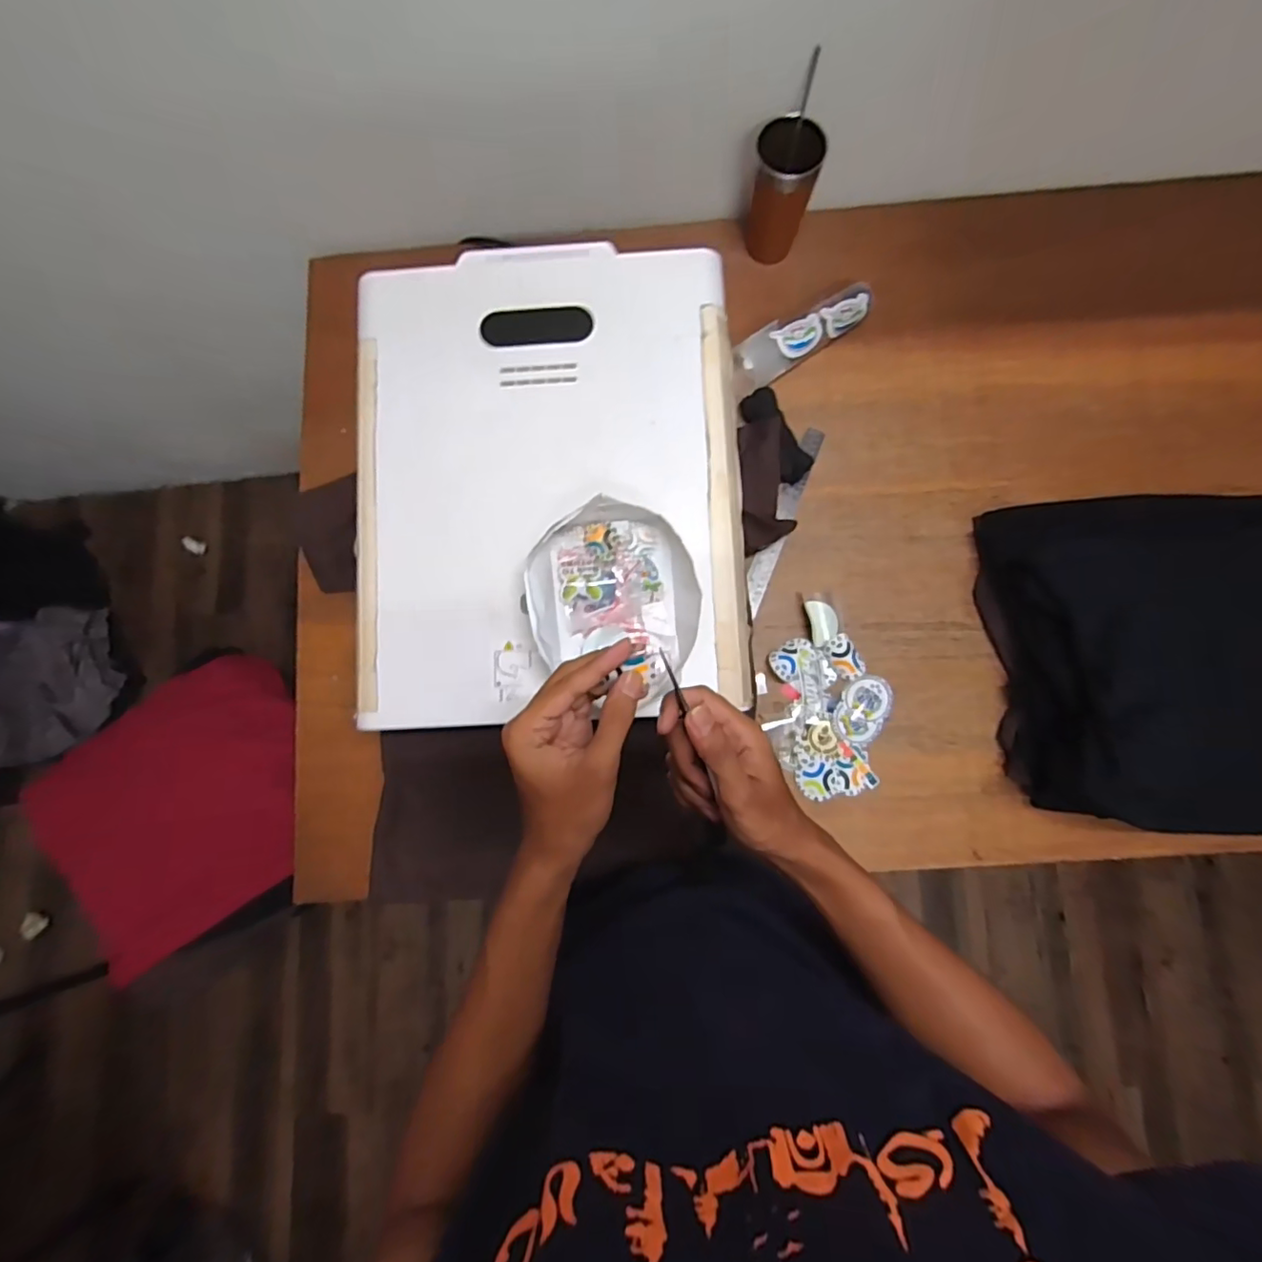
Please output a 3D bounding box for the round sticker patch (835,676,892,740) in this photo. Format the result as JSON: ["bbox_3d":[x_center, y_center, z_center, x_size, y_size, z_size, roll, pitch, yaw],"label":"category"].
[{"bbox_3d":[0.291,0.097,0.722,0.058,0.006,0.084,32,85,5],"label":"round sticker patch"}]

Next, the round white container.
[{"bbox_3d":[-0.015,-0.033,0.566,0.166,0.051,0.173,0,83,2],"label":"round white container"}]

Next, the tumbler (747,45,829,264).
[{"bbox_3d":[0.193,-0.570,0.722,0.078,0.180,0.084,0,83,2],"label":"tumbler"}]

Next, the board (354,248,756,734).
[{"bbox_3d":[-0.087,-0.164,0.610,0.394,0.021,0.498,-3,83,1],"label":"board"}]

